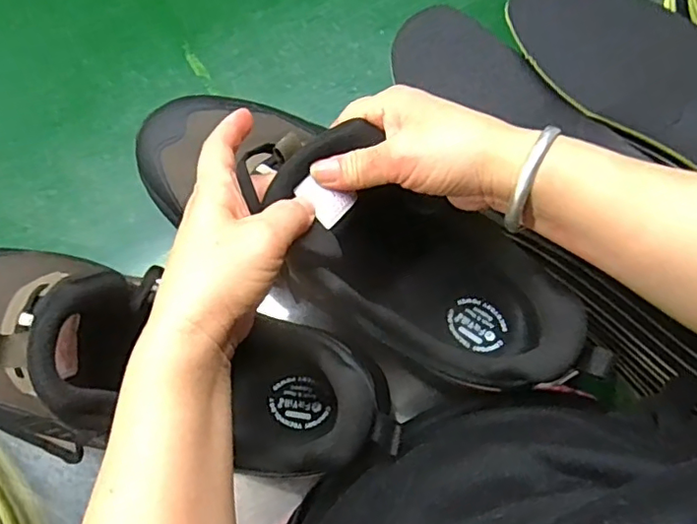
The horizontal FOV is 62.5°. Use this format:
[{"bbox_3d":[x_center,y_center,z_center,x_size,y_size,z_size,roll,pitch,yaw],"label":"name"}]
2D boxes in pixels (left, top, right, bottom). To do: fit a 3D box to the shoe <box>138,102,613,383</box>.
[{"bbox_3d":[0.002,-0.021,0.360,0.310,0.120,0.087,34,81,6],"label":"shoe"}]

